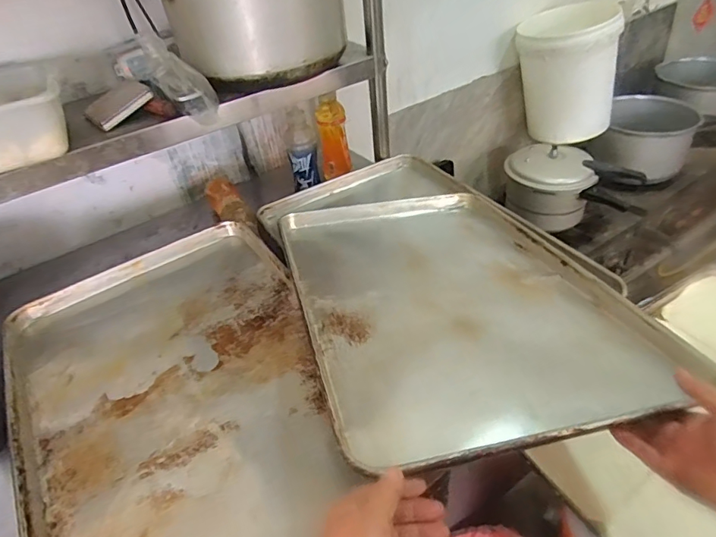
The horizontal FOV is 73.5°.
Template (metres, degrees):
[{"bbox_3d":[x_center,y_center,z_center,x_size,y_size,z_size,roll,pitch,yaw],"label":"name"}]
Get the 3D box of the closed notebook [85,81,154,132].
[{"bbox_3d":[-0.417,-0.287,0.835,0.114,0.013,0.087,-38,57,-7],"label":"closed notebook"}]

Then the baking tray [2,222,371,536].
[{"bbox_3d":[-0.230,0.148,0.635,0.395,0.032,0.611,-27,44,-23],"label":"baking tray"}]

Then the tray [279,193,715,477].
[{"bbox_3d":[0.118,0.019,0.694,0.401,0.037,0.604,-9,30,-12],"label":"tray"}]

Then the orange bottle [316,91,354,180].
[{"bbox_3d":[-0.057,-0.313,1.140,0.071,0.199,0.059,-3,40,5],"label":"orange bottle"}]

